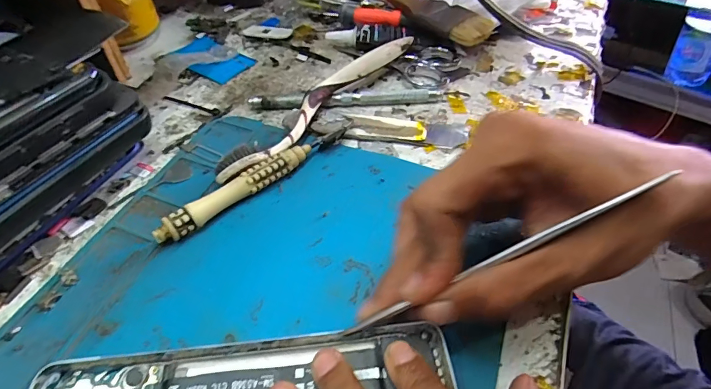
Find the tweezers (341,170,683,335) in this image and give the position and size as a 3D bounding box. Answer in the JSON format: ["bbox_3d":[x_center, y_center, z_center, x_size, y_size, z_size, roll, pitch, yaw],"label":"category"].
[{"bbox_3d":[0.051,0.025,0.151,0.130,0.007,0.004,-31,49,13],"label":"tweezers"}]

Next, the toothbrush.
[{"bbox_3d":[-0.019,-0.060,0.264,0.018,0.023,0.172,31,55,23],"label":"toothbrush"}]

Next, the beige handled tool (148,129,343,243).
[{"bbox_3d":[-0.053,-0.008,0.224,0.116,0.014,0.011,-36,59,-28],"label":"beige handled tool"}]

